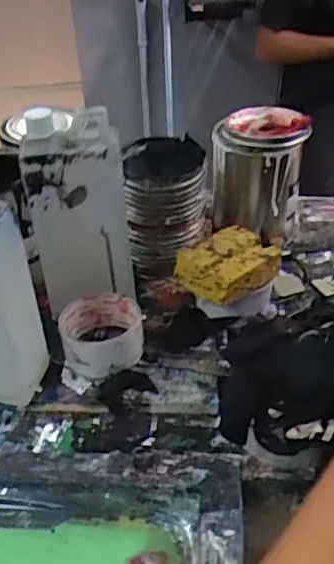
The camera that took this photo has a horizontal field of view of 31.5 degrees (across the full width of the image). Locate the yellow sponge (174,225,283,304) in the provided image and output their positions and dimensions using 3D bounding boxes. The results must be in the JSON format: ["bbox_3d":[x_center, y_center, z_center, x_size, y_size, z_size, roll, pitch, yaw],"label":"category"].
[{"bbox_3d":[0.065,-0.020,0.608,0.095,0.037,0.073,-32,46,-33],"label":"yellow sponge"}]

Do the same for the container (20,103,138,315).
[{"bbox_3d":[-0.088,-0.075,0.600,0.094,0.193,0.068,0,37,4],"label":"container"}]

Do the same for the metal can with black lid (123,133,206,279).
[{"bbox_3d":[0.000,-0.090,0.692,0.087,0.138,0.087,-5,39,-1],"label":"metal can with black lid"}]

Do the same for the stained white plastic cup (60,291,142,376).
[{"bbox_3d":[-0.066,0.053,0.601,0.080,0.052,0.089,-6,39,-3],"label":"stained white plastic cup"}]

